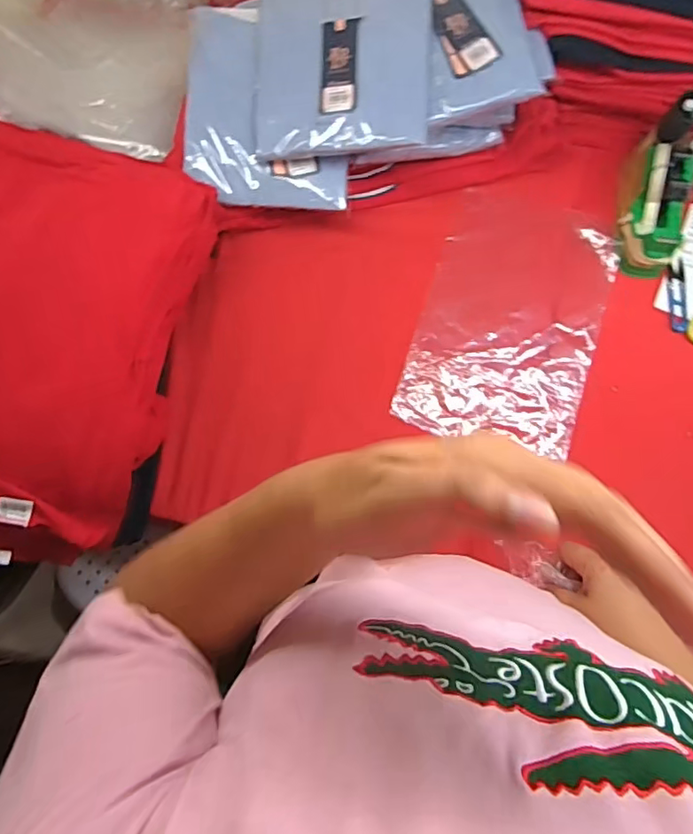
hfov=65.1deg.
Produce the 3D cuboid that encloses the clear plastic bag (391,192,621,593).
[{"bbox_3d":[0.219,-0.130,0.721,0.224,0.012,0.337,18,81,7],"label":"clear plastic bag"}]

